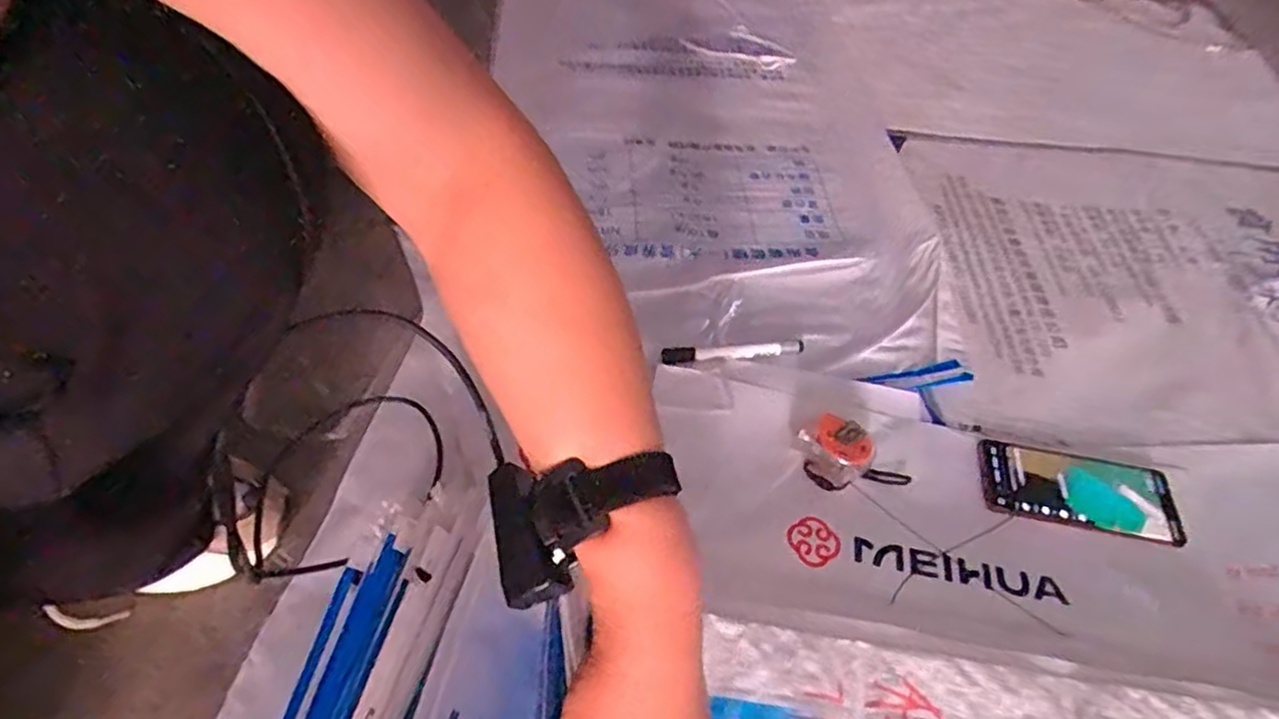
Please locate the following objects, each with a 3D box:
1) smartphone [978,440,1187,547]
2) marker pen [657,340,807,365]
[{"bbox_3d":[0.399,0.118,0.617,0.165,0.010,0.076,12,52,4],"label":"smartphone"},{"bbox_3d":[0.095,-0.008,0.685,0.146,0.014,0.020,-2,52,-6],"label":"marker pen"}]

